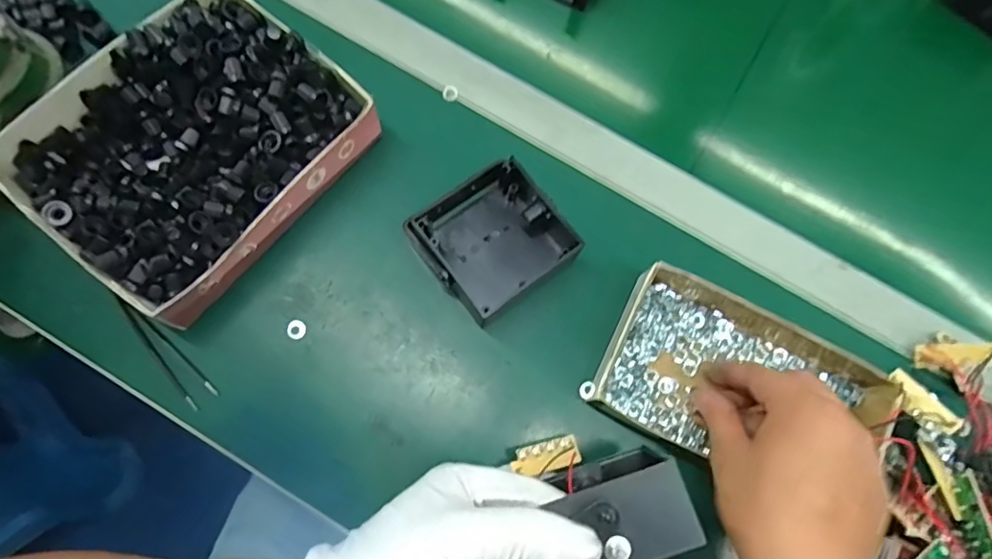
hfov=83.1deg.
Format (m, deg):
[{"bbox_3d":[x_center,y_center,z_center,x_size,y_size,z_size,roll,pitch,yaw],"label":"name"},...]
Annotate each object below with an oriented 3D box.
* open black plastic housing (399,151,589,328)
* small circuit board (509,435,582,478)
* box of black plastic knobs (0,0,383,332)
[{"bbox_3d":[-0.001,-0.031,0.390,0.101,0.034,0.094,-41,81,-14],"label":"open black plastic housing"},{"bbox_3d":[0.033,0.110,0.347,0.046,0.008,0.017,-8,75,-22],"label":"small circuit board"},{"bbox_3d":[-0.206,-0.093,0.386,0.162,0.054,0.199,40,74,7],"label":"box of black plastic knobs"}]

